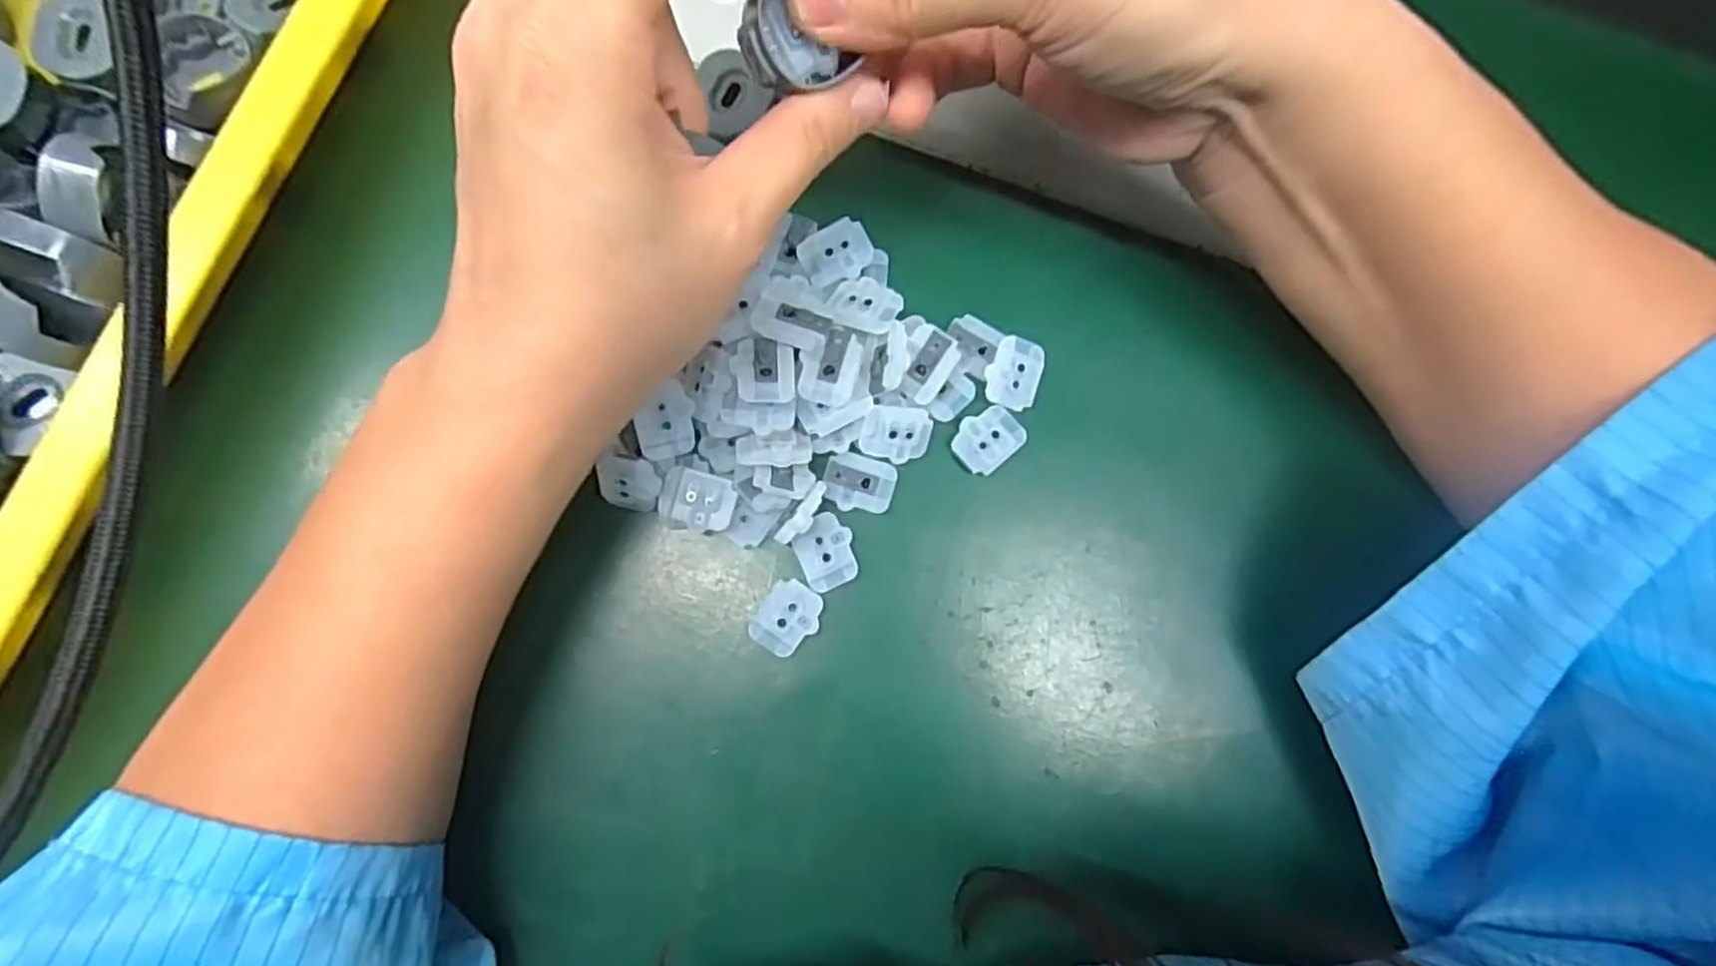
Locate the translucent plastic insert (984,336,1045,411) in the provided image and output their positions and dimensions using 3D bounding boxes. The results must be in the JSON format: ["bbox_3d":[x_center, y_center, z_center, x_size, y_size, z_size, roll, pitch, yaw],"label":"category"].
[{"bbox_3d":[0.049,-0.035,0.224,0.016,0.004,0.022,23,82,0],"label":"translucent plastic insert"}]

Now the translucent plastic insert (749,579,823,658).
[{"bbox_3d":[-0.020,0.040,0.214,0.017,0.005,0.021,32,82,1],"label":"translucent plastic insert"}]

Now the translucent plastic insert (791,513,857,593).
[{"bbox_3d":[-0.009,0.020,0.216,0.016,0.004,0.021,-23,85,-5],"label":"translucent plastic insert"}]

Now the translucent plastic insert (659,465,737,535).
[{"bbox_3d":[-0.046,0.006,0.210,0.021,0.004,0.017,14,82,-1],"label":"translucent plastic insert"}]

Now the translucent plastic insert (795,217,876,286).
[{"bbox_3d":[-0.007,-0.071,0.224,0.021,0.005,0.017,-25,85,-6],"label":"translucent plastic insert"}]

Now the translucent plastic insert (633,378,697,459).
[{"bbox_3d":[-0.054,-0.017,0.207,0.016,0.004,0.021,-10,111,-29],"label":"translucent plastic insert"}]

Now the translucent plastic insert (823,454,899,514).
[{"bbox_3d":[0.000,0.000,0.219,0.021,0.004,0.016,15,82,-1],"label":"translucent plastic insert"}]

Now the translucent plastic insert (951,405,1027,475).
[{"bbox_3d":[0.040,-0.014,0.223,0.022,0.004,0.017,-40,86,-7],"label":"translucent plastic insert"}]

